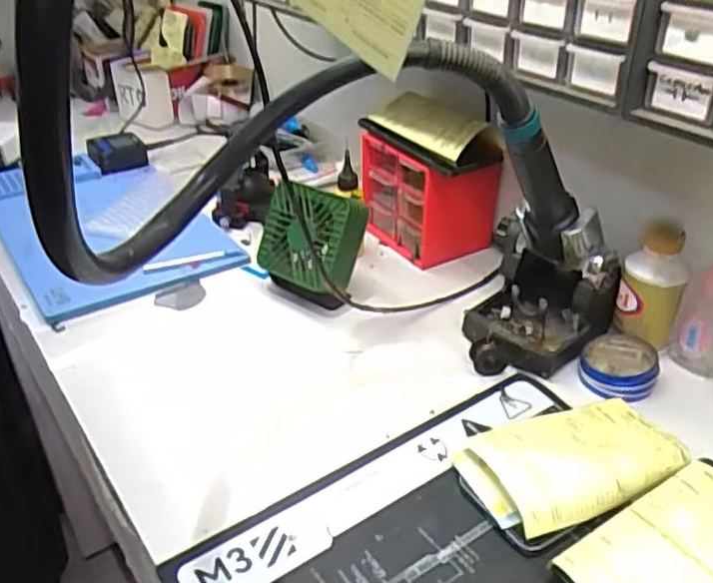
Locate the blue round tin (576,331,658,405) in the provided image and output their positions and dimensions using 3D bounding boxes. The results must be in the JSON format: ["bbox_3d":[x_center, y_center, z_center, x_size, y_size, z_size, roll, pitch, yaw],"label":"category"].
[{"bbox_3d":[0.227,0.065,0.602,0.060,0.028,0.067,14,36,21],"label":"blue round tin"}]

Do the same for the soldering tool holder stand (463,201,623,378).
[{"bbox_3d":[0.166,-0.002,0.621,0.126,0.125,0.121,11,35,17],"label":"soldering tool holder stand"}]

